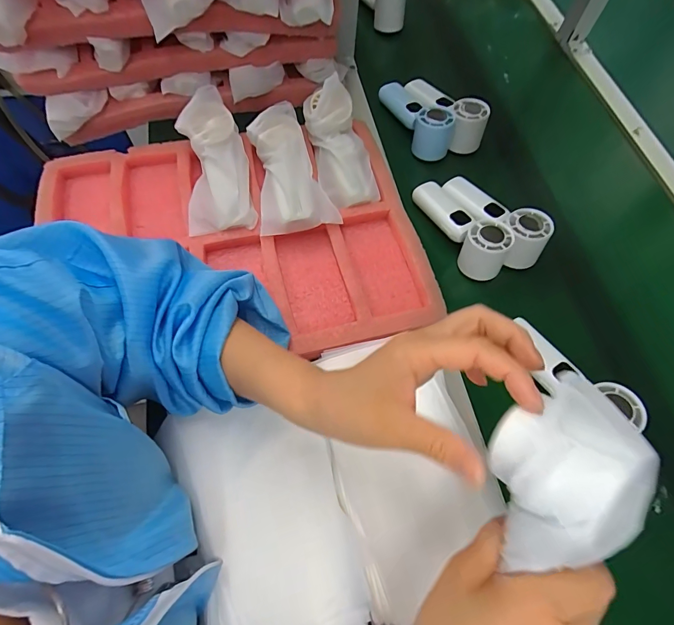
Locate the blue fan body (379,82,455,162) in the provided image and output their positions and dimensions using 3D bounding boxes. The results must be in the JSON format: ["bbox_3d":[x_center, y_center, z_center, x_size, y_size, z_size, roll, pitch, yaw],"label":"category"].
[{"bbox_3d":[0.114,-0.298,0.567,0.050,0.060,0.144,-24,69,-13],"label":"blue fan body"}]

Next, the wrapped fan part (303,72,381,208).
[{"bbox_3d":[0.002,-0.210,0.483,0.068,0.042,0.155,-15,85,-10],"label":"wrapped fan part"}]

